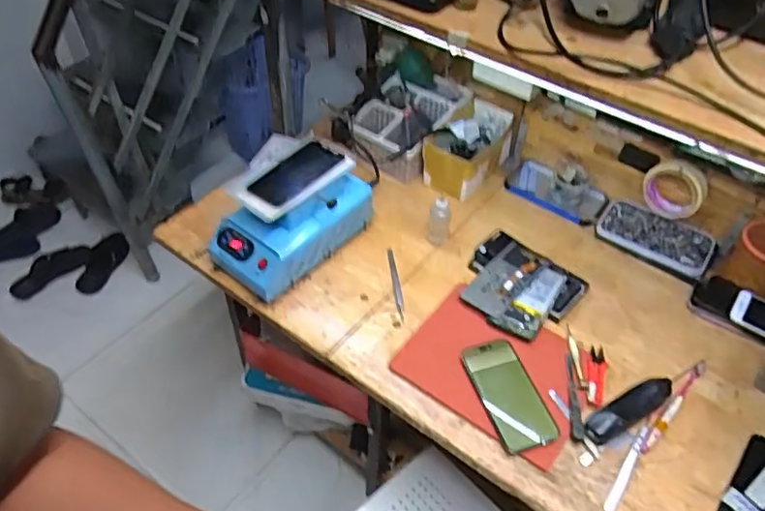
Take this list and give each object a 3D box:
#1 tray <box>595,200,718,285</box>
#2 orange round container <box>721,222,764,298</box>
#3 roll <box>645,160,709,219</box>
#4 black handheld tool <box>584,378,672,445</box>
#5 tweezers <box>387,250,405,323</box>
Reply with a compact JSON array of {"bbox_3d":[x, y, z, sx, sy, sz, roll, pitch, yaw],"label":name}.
[{"bbox_3d":[0.461,-0.031,1.010,0.184,0.026,0.091,27,73,24],"label":"tray"},{"bbox_3d":[0.591,0.004,0.919,0.085,0.100,0.082,1,47,-1],"label":"orange round container"},{"bbox_3d":[0.479,-0.106,0.976,0.091,0.114,0.022,29,53,23],"label":"roll"},{"bbox_3d":[0.331,0.206,0.795,0.148,0.025,0.035,-21,51,-20],"label":"black handheld tool"},{"bbox_3d":[0.023,0.042,0.972,0.013,0.013,0.153,-5,47,-6],"label":"tweezers"}]

